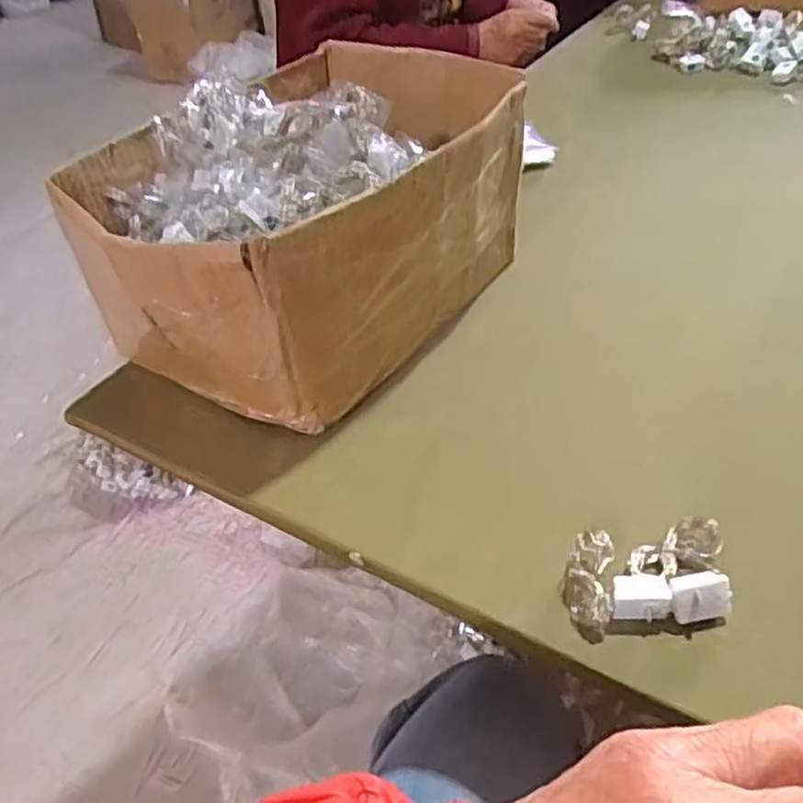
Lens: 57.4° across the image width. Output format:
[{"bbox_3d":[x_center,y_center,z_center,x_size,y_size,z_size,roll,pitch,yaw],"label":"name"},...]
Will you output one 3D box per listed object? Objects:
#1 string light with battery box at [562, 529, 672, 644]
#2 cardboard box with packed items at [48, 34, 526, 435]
[{"bbox_3d":[0.104,0.089,0.368,0.046,0.023,0.050,-11,42,-7],"label":"string light with battery box"},{"bbox_3d":[-0.071,-0.132,0.516,0.217,0.182,0.287,23,48,28],"label":"cardboard box with packed items"}]

